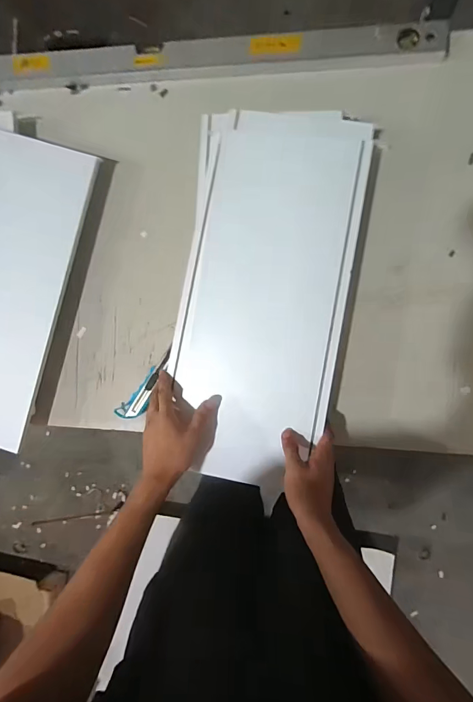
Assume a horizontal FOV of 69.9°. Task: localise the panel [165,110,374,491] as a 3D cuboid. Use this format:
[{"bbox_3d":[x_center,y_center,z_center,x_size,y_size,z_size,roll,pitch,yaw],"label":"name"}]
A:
[{"bbox_3d":[0.042,-0.090,0.553,0.266,0.032,0.591,7,92,8],"label":"panel"}]

